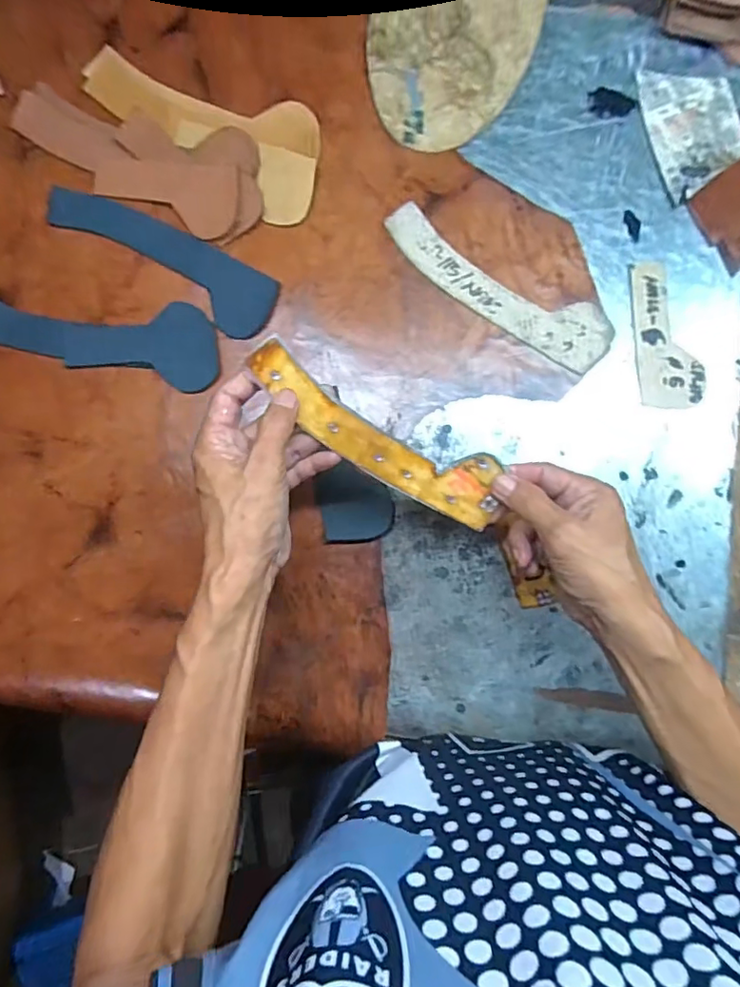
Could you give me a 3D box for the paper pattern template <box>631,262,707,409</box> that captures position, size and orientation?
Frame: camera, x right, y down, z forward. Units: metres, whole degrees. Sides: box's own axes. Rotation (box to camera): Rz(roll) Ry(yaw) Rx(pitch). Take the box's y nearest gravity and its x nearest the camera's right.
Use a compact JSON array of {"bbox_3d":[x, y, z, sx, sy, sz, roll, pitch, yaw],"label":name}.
[{"bbox_3d":[0.246,-0.133,0.473,0.048,0.004,0.122,-8,87,0],"label":"paper pattern template"}]

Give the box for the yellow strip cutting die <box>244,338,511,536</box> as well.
[{"bbox_3d":[0.008,-0.039,0.392,0.195,0.008,0.050,31,87,-12],"label":"yellow strip cutting die"}]

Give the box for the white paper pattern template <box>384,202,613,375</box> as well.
[{"bbox_3d":[0.106,-0.172,0.473,0.205,0.007,0.054,31,87,2],"label":"white paper pattern template"}]

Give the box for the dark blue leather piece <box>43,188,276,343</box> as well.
[{"bbox_3d":[-0.170,-0.197,0.470,0.197,0.007,0.055,30,83,0],"label":"dark blue leather piece"}]

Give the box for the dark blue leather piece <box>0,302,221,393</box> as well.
[{"bbox_3d":[-0.228,-0.137,0.474,0.213,0.010,0.068,12,81,0],"label":"dark blue leather piece"}]

